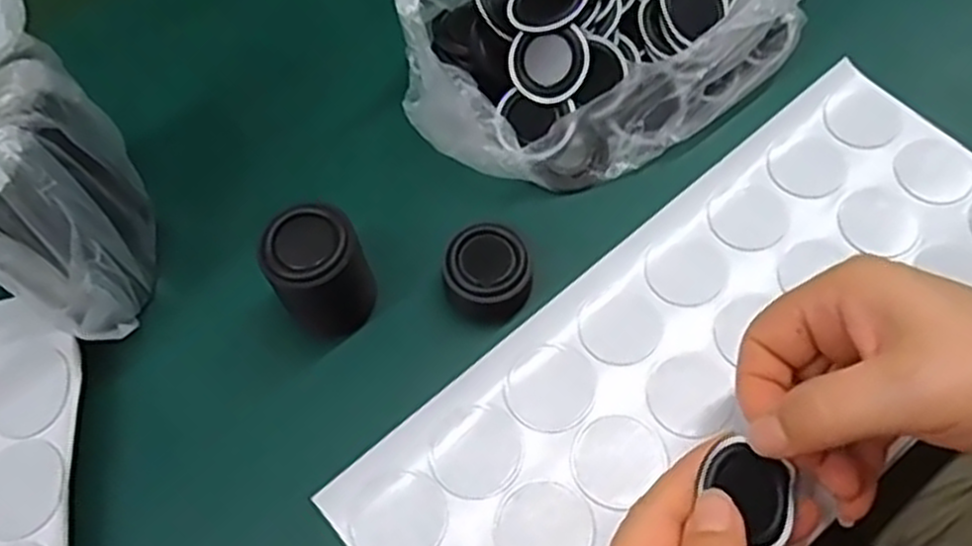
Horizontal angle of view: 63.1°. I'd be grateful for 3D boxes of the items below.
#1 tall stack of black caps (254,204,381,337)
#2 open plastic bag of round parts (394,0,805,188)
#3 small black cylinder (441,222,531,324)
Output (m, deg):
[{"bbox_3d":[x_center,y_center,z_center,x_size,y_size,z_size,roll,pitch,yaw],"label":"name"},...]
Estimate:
[{"bbox_3d":[-0.068,0.002,0.336,0.039,0.058,0.040,-33,67,-12],"label":"tall stack of black caps"},{"bbox_3d":[0.053,-0.120,0.376,0.196,0.073,0.126,-36,68,-14],"label":"open plastic bag of round parts"},{"bbox_3d":[0.000,0.000,0.350,0.036,0.024,0.035,-1,64,3],"label":"small black cylinder"}]

